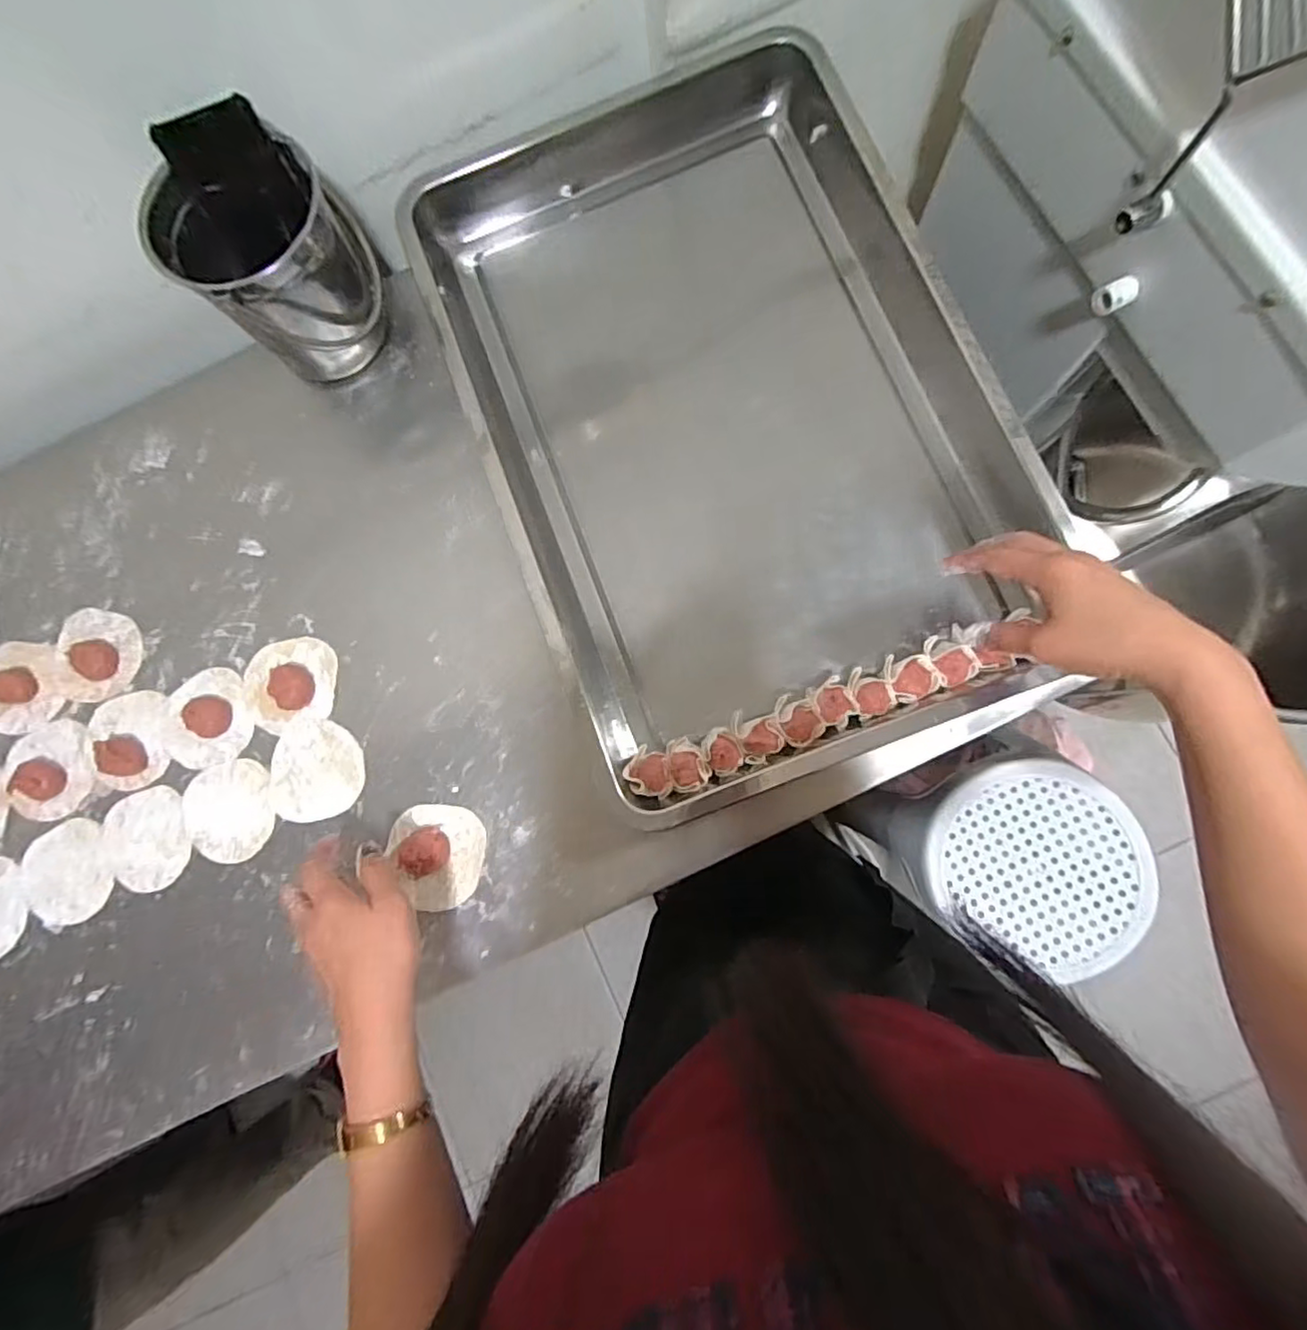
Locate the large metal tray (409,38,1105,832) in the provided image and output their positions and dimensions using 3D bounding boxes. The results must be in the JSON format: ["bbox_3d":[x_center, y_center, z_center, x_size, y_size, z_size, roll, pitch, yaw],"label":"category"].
[{"bbox_3d":[0.054,-0.215,0.519,0.375,0.055,0.624,-22,81,0],"label":"large metal tray"}]

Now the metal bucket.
[{"bbox_3d":[-0.306,-0.332,0.525,0.139,0.141,0.119,-37,82,-2],"label":"metal bucket"}]

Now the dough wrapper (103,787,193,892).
[{"bbox_3d":[-0.423,0.147,0.524,0.069,0.004,0.081,-20,81,1],"label":"dough wrapper"}]

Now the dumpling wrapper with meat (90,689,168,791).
[{"bbox_3d":[-0.449,0.064,0.531,0.065,0.014,0.081,-13,81,2],"label":"dumpling wrapper with meat"}]

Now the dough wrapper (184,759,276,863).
[{"bbox_3d":[-0.353,0.122,0.519,0.076,0.004,0.080,0,82,3],"label":"dough wrapper"}]

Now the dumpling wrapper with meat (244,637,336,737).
[{"bbox_3d":[-0.310,0.015,0.532,0.079,0.014,0.073,0,82,3],"label":"dumpling wrapper with meat"}]

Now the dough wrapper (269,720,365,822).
[{"bbox_3d":[-0.279,0.088,0.519,0.077,0.004,0.080,-2,83,1],"label":"dough wrapper"}]

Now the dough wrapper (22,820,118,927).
[{"bbox_3d":[-0.490,0.174,0.525,0.071,0.005,0.081,-25,81,0],"label":"dough wrapper"}]

